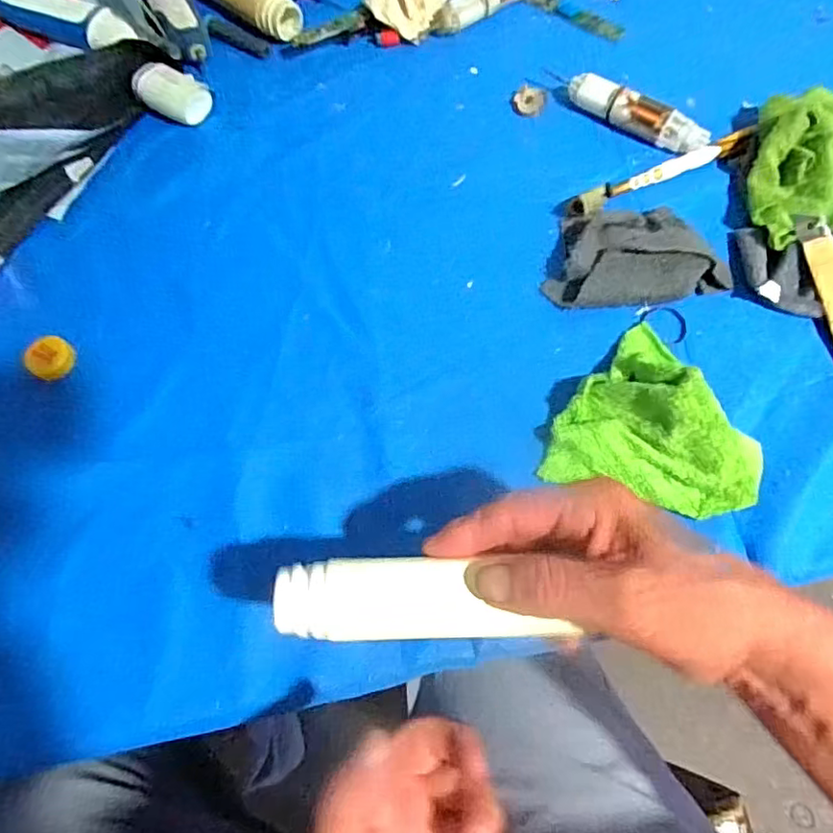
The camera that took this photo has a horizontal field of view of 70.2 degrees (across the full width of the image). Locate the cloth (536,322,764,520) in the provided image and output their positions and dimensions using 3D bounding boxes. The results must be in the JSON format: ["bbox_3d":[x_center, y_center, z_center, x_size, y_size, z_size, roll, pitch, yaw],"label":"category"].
[{"bbox_3d":[0.146,-0.007,0.345,0.114,0.046,0.109,15,70,8],"label":"cloth"}]

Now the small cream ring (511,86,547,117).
[{"bbox_3d":[0.089,-0.250,0.468,0.027,0.004,0.027,-1,68,2],"label":"small cream ring"}]

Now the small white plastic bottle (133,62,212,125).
[{"bbox_3d":[-0.193,-0.257,0.472,0.052,0.026,0.037,22,71,10],"label":"small white plastic bottle"}]

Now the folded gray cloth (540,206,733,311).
[{"bbox_3d":[0.147,-0.110,0.397,0.113,0.028,0.072,-2,68,1],"label":"folded gray cloth"}]

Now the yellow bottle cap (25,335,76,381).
[{"bbox_3d":[-0.241,-0.039,0.392,0.027,0.007,0.033,-42,73,-14],"label":"yellow bottle cap"}]

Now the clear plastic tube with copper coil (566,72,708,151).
[{"bbox_3d":[0.166,-0.227,0.447,0.108,0.020,0.022,29,72,13],"label":"clear plastic tube with copper coil"}]

